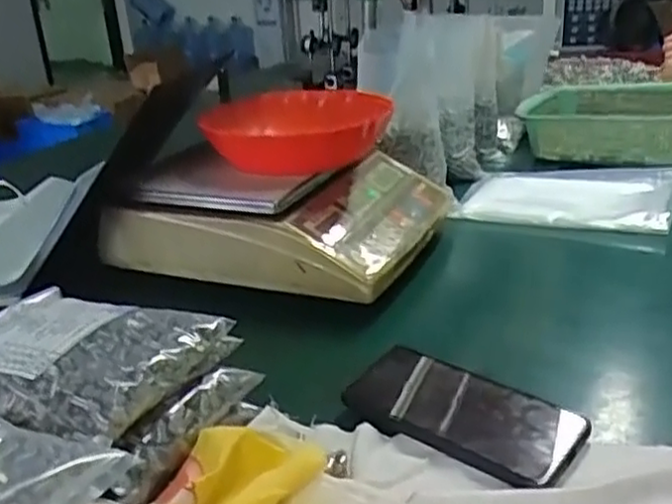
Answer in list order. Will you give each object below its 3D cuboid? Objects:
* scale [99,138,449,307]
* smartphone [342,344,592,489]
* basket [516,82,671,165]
[{"bbox_3d":[-0.059,-0.056,0.797,0.323,0.088,0.255,6,24,23],"label":"scale"},{"bbox_3d":[0.089,0.113,0.502,0.160,0.017,0.082,13,28,35],"label":"smartphone"},{"bbox_3d":[0.440,-0.204,1.073,0.300,0.090,0.201,13,29,34],"label":"basket"}]

